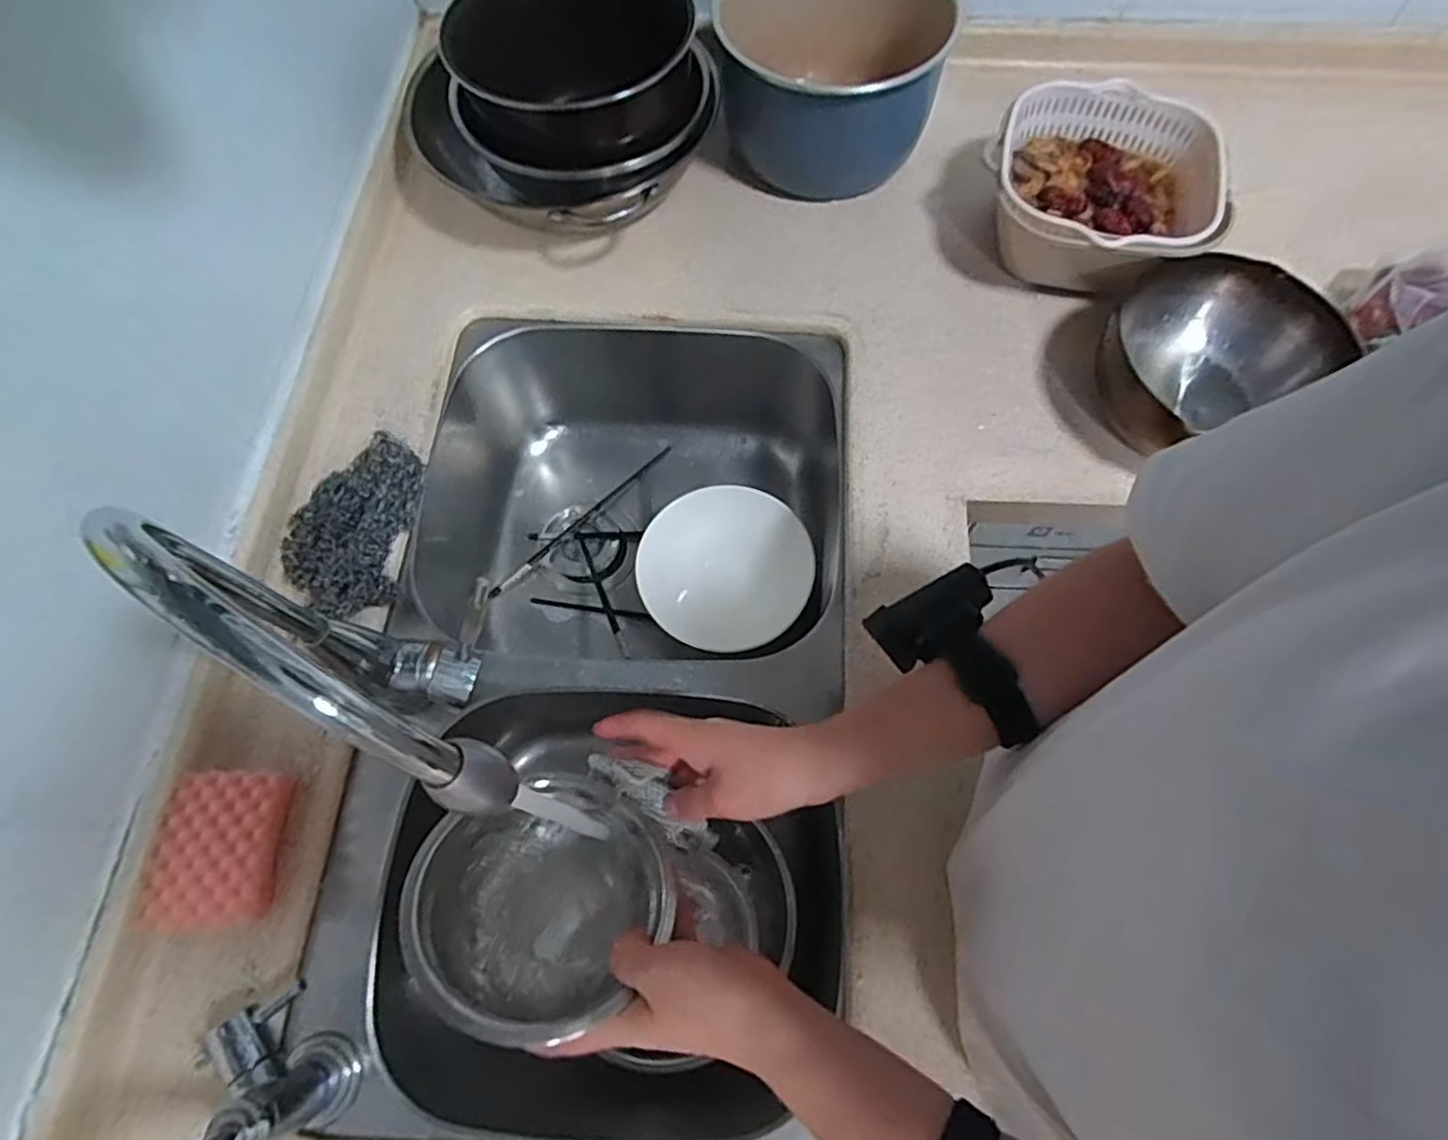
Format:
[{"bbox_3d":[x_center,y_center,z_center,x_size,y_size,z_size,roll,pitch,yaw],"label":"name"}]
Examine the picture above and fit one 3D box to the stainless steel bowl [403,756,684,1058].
[{"bbox_3d":[-0.109,0.202,0.424,0.155,0.065,0.158,13,42,-12],"label":"stainless steel bowl"}]

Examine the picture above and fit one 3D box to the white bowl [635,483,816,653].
[{"bbox_3d":[0.000,-0.003,0.720,0.173,0.049,0.161,0,68,0],"label":"white bowl"}]

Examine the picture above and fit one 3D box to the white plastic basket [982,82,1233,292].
[{"bbox_3d":[0.371,-0.373,0.687,0.219,0.088,0.219,19,69,7],"label":"white plastic basket"}]

